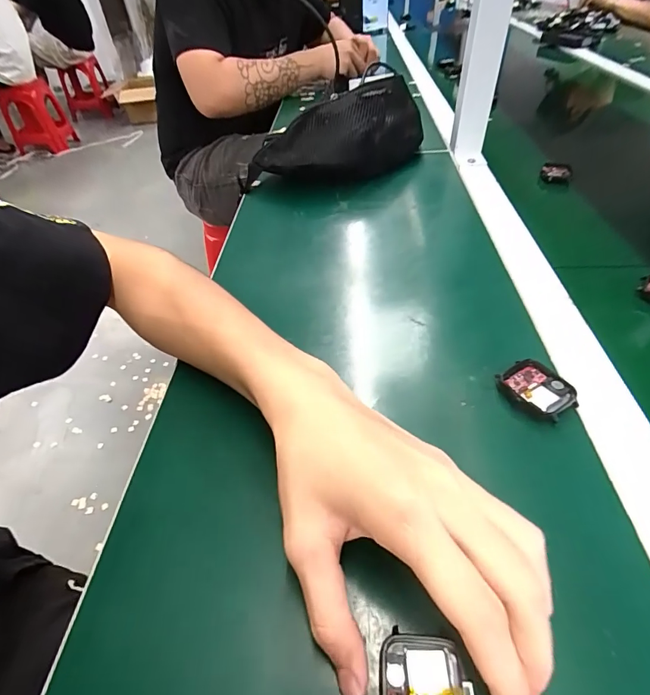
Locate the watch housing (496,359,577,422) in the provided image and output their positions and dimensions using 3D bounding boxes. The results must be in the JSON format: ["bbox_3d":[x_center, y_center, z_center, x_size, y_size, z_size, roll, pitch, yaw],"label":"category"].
[{"bbox_3d":[0.148,0.031,0.279,0.037,0.013,0.046,-29,51,-23],"label":"watch housing"}]

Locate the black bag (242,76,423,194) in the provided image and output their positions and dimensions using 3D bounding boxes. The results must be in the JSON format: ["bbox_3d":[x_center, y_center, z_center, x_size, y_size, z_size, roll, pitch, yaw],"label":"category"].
[{"bbox_3d":[0.022,-0.278,0.540,0.262,0.088,0.113,-23,49,-18],"label":"black bag"}]

